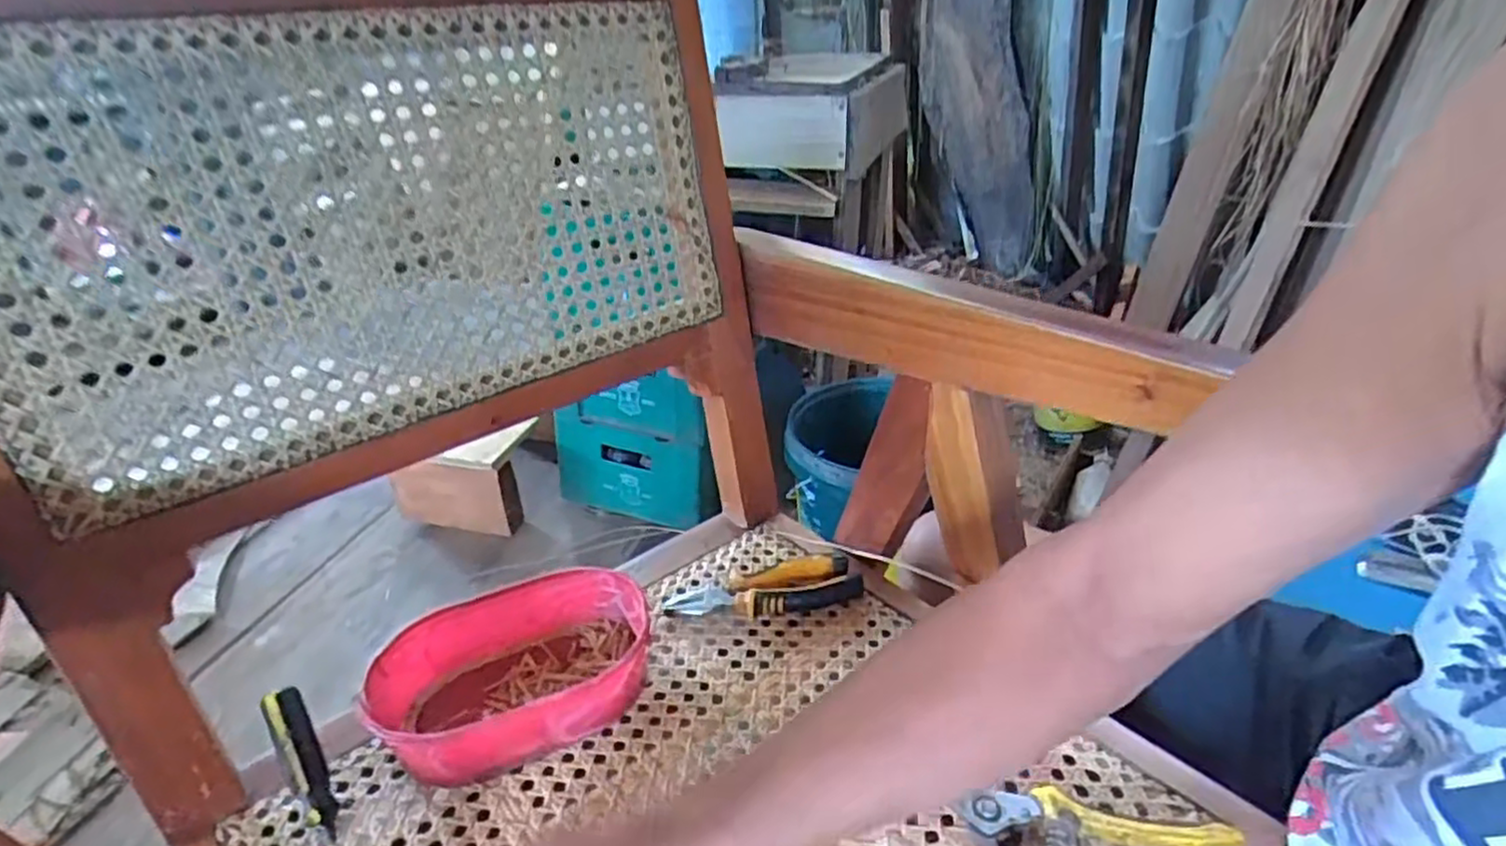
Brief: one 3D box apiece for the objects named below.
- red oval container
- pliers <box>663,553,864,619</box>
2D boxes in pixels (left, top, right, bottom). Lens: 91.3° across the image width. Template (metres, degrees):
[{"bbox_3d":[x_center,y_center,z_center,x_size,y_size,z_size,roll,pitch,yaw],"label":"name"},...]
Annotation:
[{"bbox_3d":[-0.170,0.179,0.533,0.187,0.059,0.121,-17,32,-19],"label":"red oval container"},{"bbox_3d":[0.010,0.140,0.620,0.159,0.020,0.049,-10,31,-8],"label":"pliers"}]

